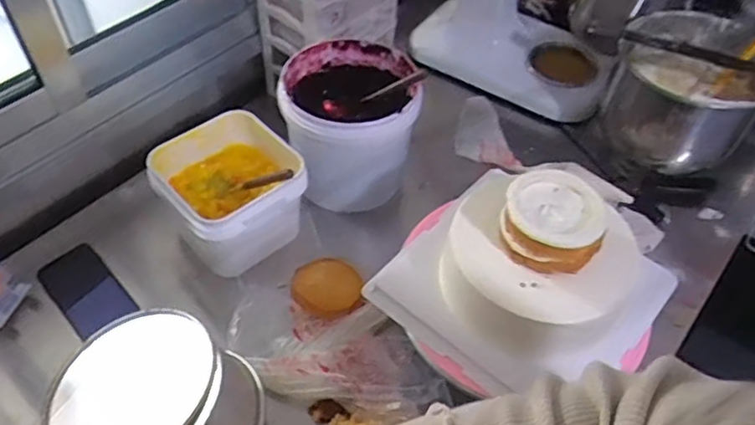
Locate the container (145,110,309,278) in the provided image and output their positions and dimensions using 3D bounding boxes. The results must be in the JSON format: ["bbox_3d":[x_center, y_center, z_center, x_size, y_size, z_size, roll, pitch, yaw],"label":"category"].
[{"bbox_3d":[-0.200,-0.027,0.864,0.175,0.126,0.164,-34,59,-27],"label":"container"}]

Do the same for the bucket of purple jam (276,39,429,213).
[{"bbox_3d":[-0.041,-0.130,0.935,0.188,0.188,0.192,1,50,-2],"label":"bucket of purple jam"}]

